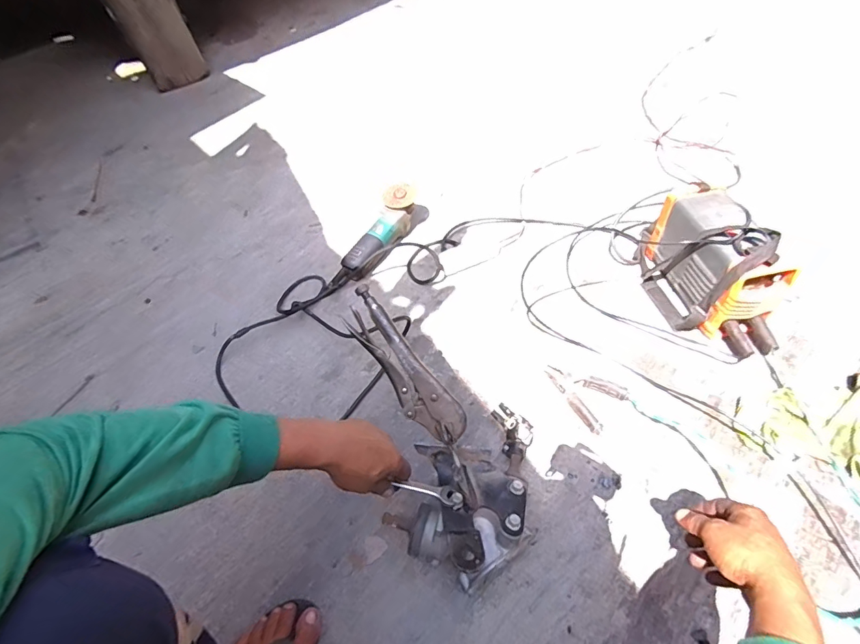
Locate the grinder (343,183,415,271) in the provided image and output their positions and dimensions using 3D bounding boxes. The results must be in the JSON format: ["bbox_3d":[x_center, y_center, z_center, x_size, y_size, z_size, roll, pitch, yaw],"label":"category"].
[{"bbox_3d":[-0.109,-0.216,1.022,0.069,0.099,0.273,21,55,23],"label":"grinder"}]

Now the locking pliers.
[{"bbox_3d":[-0.033,0.058,0.522,0.053,0.012,0.209,-38,94,2],"label":"locking pliers"}]

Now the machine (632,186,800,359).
[{"bbox_3d":[0.512,-0.102,0.794,0.150,0.179,0.307,-6,49,2],"label":"machine"}]

